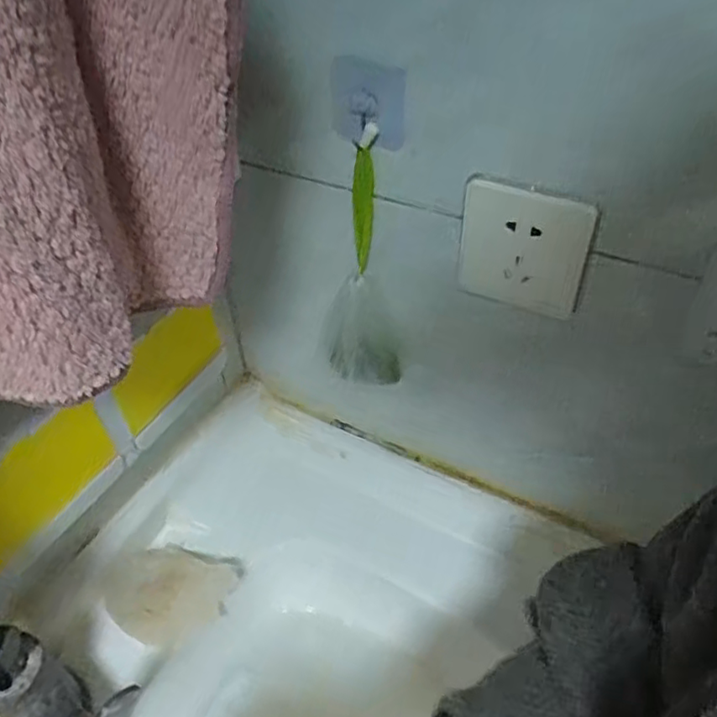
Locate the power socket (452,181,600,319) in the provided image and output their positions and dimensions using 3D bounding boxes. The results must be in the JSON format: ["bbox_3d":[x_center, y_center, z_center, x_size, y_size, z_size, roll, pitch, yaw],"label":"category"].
[{"bbox_3d":[0.111,-0.074,0.435,0.089,0.093,0.007,22,50,24],"label":"power socket"}]

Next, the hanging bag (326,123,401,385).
[{"bbox_3d":[0.001,-0.065,0.503,0.064,0.226,0.049,-7,44,-4],"label":"hanging bag"}]

